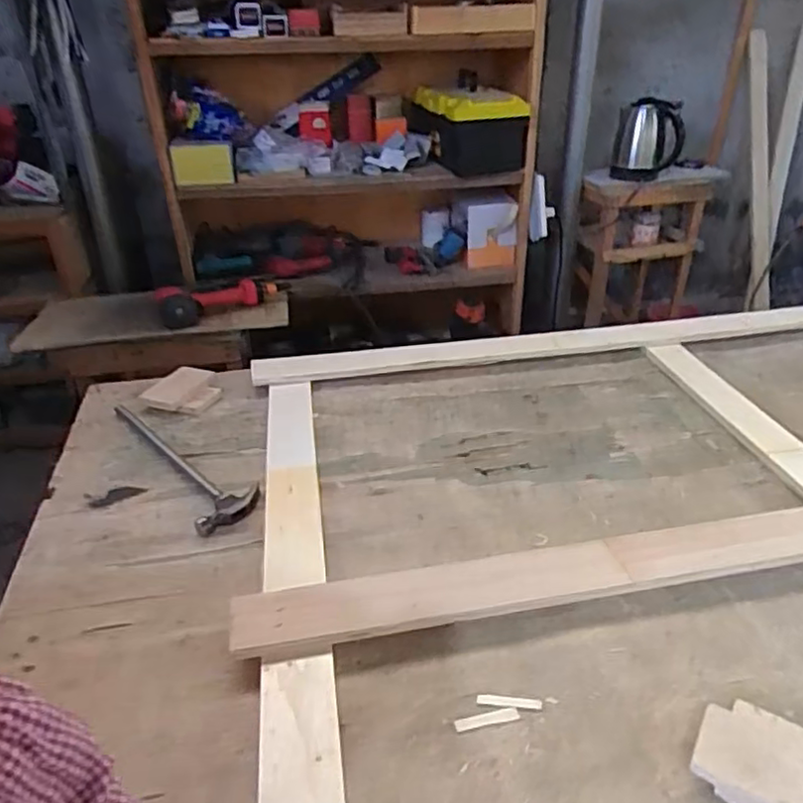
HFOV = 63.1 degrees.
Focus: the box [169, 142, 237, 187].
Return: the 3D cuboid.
[{"bbox_3d":[-0.544,-0.644,1.783,0.163,0.102,0.042,5,30,10],"label":"box"}]

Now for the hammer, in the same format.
[{"bbox_3d":[-0.320,0.080,0.968,0.093,0.023,0.356,-23,36,-30],"label":"hammer"}]

